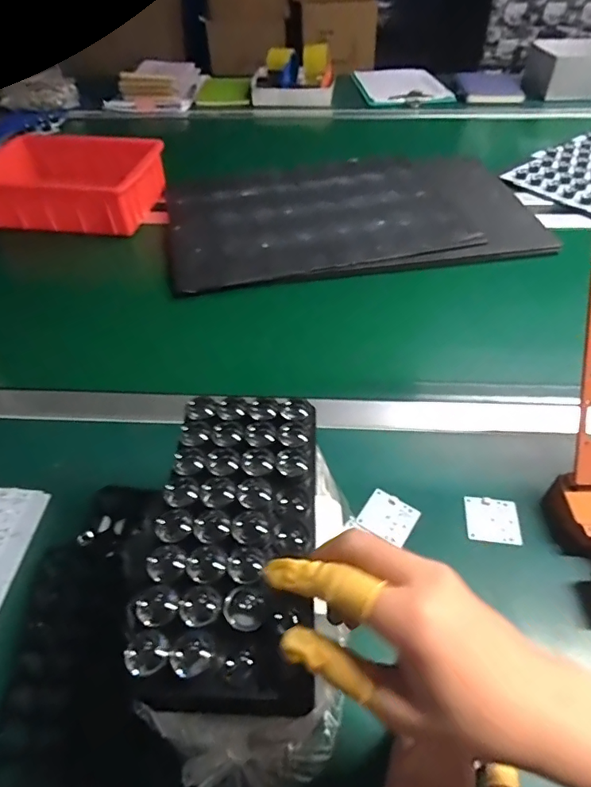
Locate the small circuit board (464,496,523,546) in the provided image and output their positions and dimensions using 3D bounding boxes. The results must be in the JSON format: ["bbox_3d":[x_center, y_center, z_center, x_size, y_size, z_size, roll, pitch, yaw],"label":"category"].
[{"bbox_3d":[0.187,0.120,0.457,0.049,0.006,0.045,4,48,6],"label":"small circuit board"}]

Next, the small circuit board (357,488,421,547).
[{"bbox_3d":[0.090,0.118,0.462,0.047,0.005,0.042,25,53,23],"label":"small circuit board"}]

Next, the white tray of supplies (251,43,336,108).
[{"bbox_3d":[-0.006,-0.823,1.246,0.217,0.099,0.148,-4,48,-1],"label":"white tray of supplies"}]

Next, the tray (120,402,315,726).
[{"bbox_3d":[-0.036,0.083,0.303,0.096,0.027,0.193,3,50,4],"label":"tray"}]

